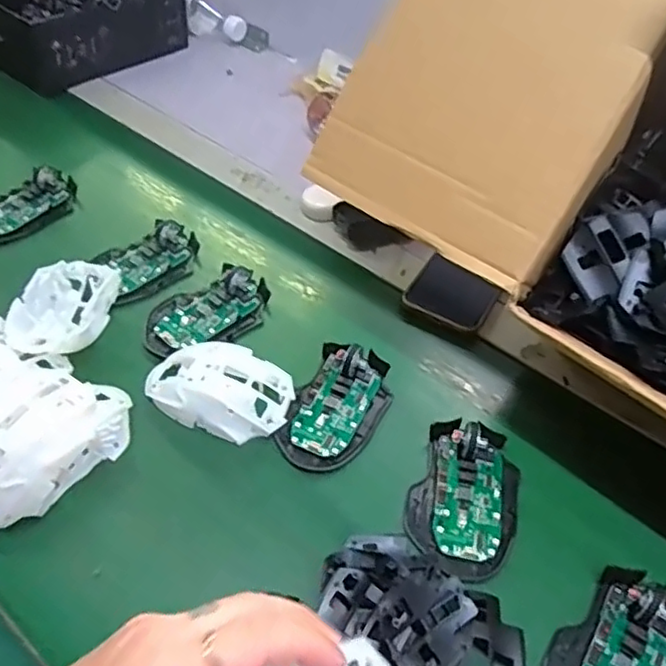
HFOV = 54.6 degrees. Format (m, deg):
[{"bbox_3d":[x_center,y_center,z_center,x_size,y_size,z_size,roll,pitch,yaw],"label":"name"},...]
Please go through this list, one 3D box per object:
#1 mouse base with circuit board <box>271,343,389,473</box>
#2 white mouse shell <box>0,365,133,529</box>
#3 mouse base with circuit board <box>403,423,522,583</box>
[{"bbox_3d":[0.005,0.053,0.493,0.063,0.027,0.110,22,48,15],"label":"mouse base with circuit board"},{"bbox_3d":[-0.200,0.070,0.440,0.062,0.064,0.126,31,51,23],"label":"white mouse shell"},{"bbox_3d":[0.094,0.108,0.445,0.072,0.032,0.110,18,47,12],"label":"mouse base with circuit board"}]

